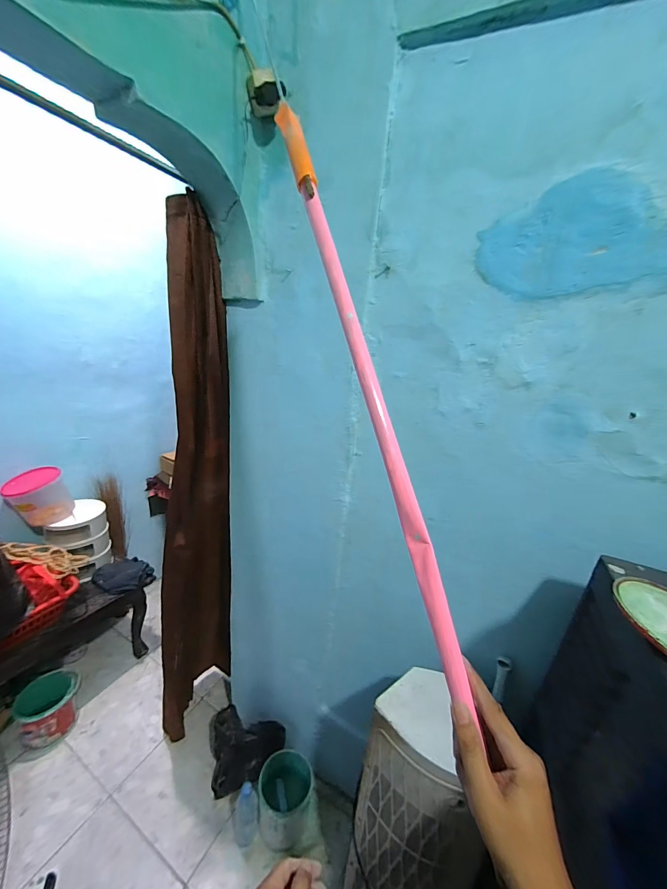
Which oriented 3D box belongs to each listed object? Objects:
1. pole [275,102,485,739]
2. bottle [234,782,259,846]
[{"bbox_3d":[0.033,-0.112,0.408,0.026,0.757,0.023,-7,-13,-35],"label":"pole"},{"bbox_3d":[-0.276,1.163,1.044,0.075,0.225,0.084,0,18,-16],"label":"bottle"}]

